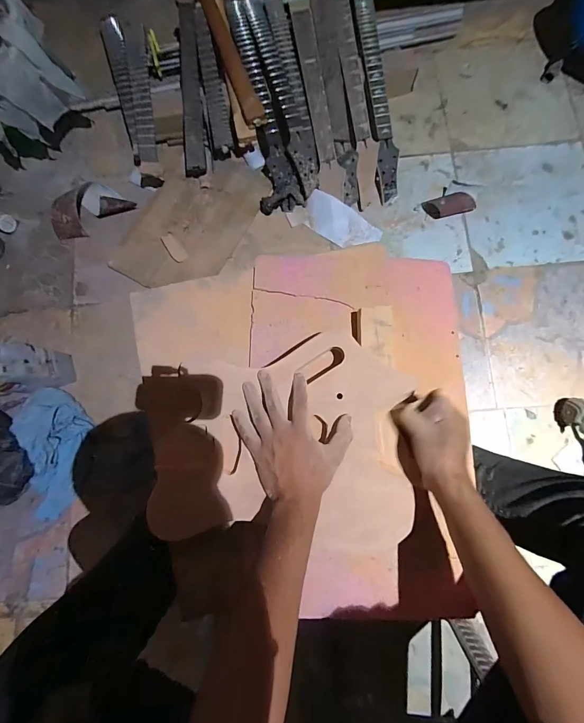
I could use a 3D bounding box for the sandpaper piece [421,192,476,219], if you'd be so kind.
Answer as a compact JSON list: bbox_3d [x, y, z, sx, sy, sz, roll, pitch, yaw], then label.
[{"bbox_3d":[0.467,-0.462,0.985,0.139,0.057,0.070,-15,81,0],"label":"sandpaper piece"}]

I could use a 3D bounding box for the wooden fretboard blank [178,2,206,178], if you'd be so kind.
[{"bbox_3d":[-0.297,-0.794,0.983,0.059,0.023,0.462,-1,96,2],"label":"wooden fretboard blank"}]

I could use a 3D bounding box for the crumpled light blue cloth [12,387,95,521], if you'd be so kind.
[{"bbox_3d":[-0.645,0.246,0.882,0.165,0.092,0.340,-12,81,1],"label":"crumpled light blue cloth"}]

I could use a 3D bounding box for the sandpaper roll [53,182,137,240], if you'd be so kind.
[{"bbox_3d":[-0.612,-0.465,0.999,0.252,0.057,0.125,-25,81,-1],"label":"sandpaper roll"}]

